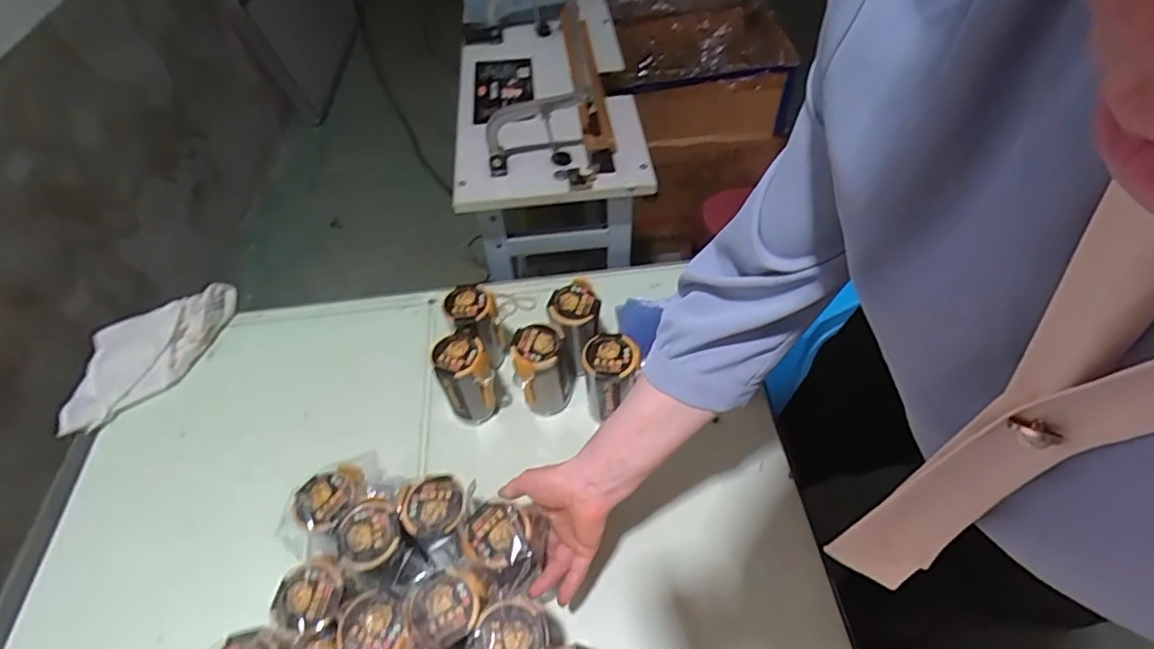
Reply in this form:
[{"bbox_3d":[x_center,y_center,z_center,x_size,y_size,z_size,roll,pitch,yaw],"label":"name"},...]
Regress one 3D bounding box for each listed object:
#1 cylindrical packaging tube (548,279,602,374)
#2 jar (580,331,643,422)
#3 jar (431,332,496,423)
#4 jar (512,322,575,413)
[{"bbox_3d":[0.003,0.014,0.822,0.068,0.136,0.074,-20,53,-10],"label":"cylindrical packaging tube"},{"bbox_3d":[0.046,0.075,0.765,0.070,0.121,0.073,-3,52,3],"label":"jar"},{"bbox_3d":[-0.147,0.076,0.785,0.066,0.130,0.065,-3,52,3],"label":"jar"},{"bbox_3d":[-0.042,0.066,0.790,0.074,0.133,0.063,-11,52,-3],"label":"jar"}]

